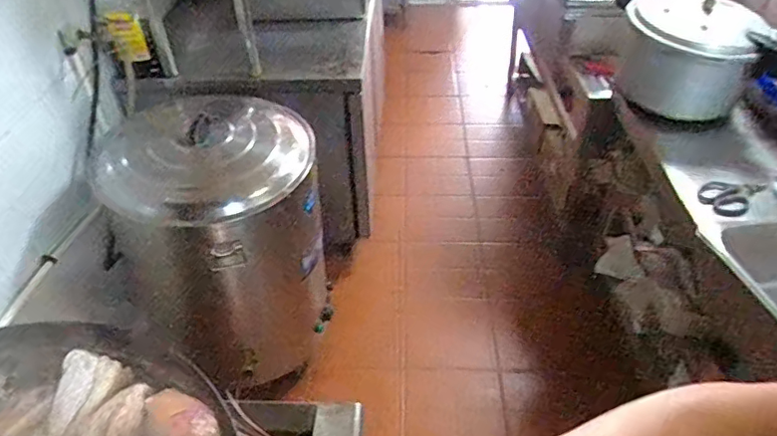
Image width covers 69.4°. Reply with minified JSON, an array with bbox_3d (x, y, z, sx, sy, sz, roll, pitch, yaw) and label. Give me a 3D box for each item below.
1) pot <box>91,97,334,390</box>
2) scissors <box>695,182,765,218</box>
[{"bbox_3d":[-0.458,0.022,1.614,0.536,0.670,0.528,-7,41,-6],"label":"pot"},{"bbox_3d":[0.762,-0.048,1.228,0.165,0.018,0.090,-16,50,-16],"label":"scissors"}]

